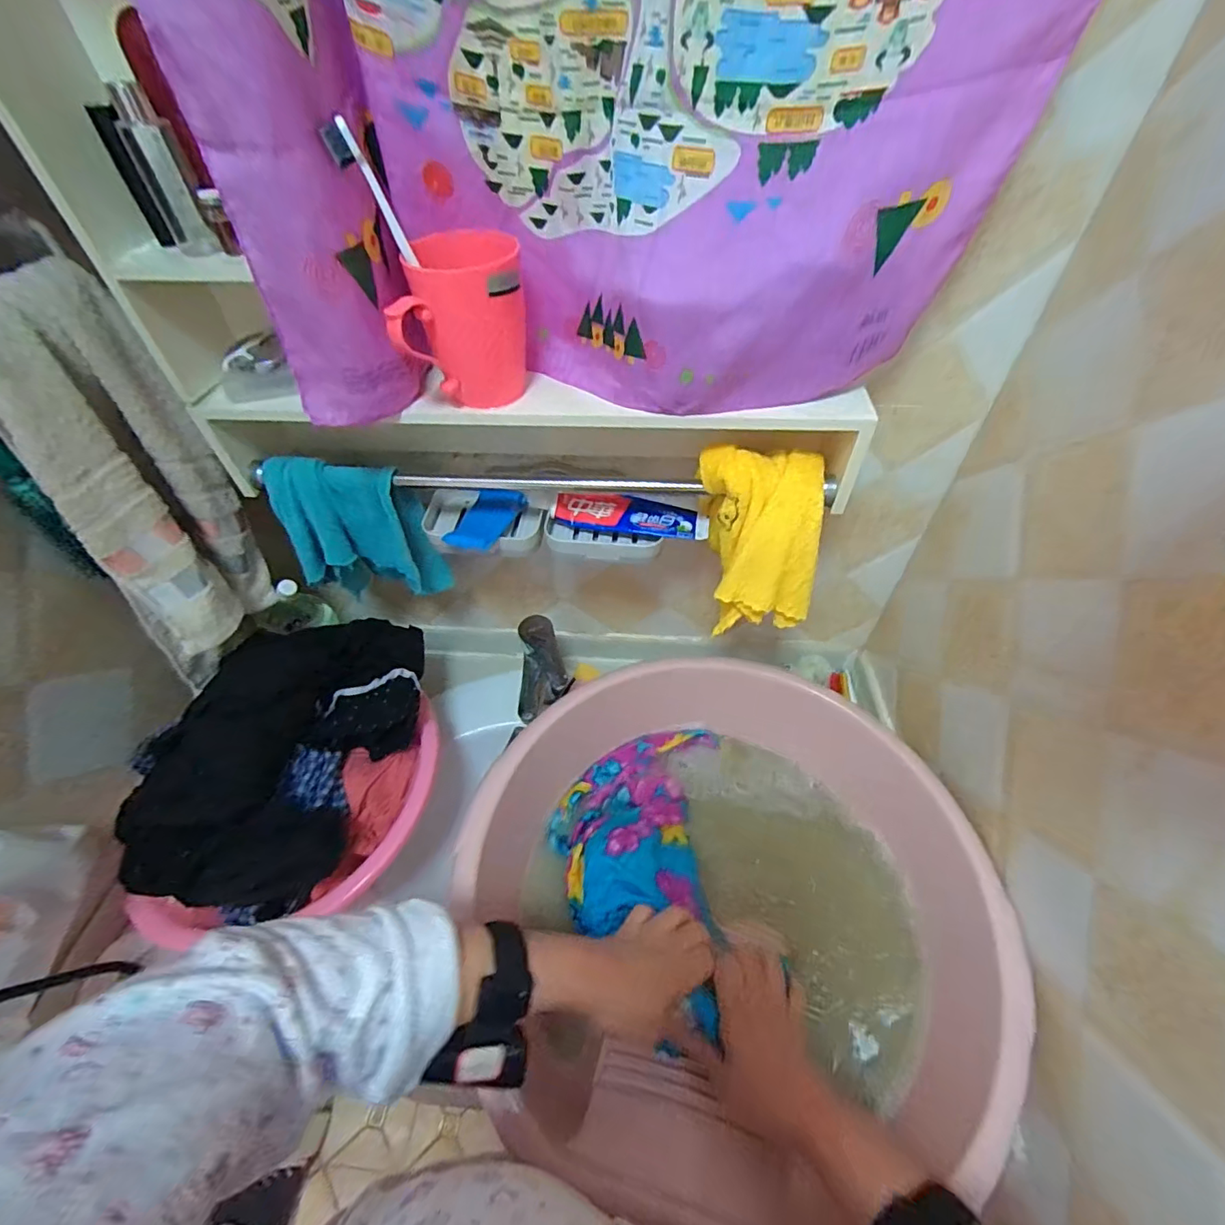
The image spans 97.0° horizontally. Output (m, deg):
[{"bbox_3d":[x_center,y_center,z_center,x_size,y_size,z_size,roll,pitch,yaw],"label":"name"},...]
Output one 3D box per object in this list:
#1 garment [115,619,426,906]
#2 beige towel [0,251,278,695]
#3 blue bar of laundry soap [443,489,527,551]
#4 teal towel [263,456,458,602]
[{"bbox_3d":[-0.339,0.135,0.587,0.178,0.121,0.343,14,51,13],"label":"garment"},{"bbox_3d":[-0.425,-0.095,0.490,0.078,0.338,0.160,-5,49,-3],"label":"beige towel"},{"bbox_3d":[-0.137,-0.102,0.583,0.053,0.025,0.116,9,50,10],"label":"blue bar of laundry soap"},{"bbox_3d":[-0.270,-0.079,0.588,0.143,0.170,0.056,-9,49,-6],"label":"teal towel"}]

